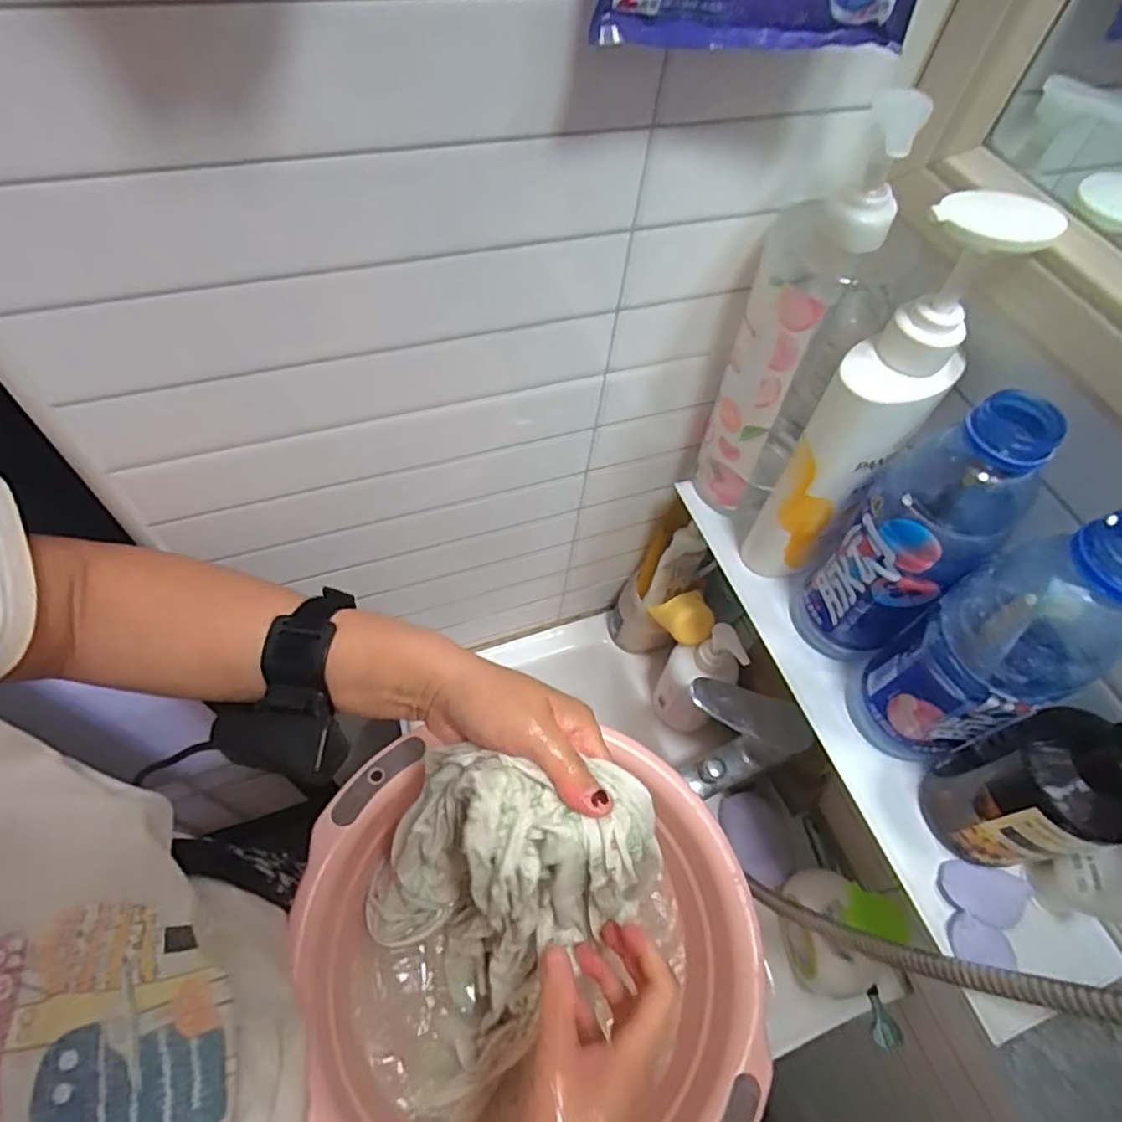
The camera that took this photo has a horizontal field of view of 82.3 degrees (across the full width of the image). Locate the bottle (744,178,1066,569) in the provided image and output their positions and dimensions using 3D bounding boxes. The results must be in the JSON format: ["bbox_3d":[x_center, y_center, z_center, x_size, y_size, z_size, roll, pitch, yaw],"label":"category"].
[{"bbox_3d":[0.175,-0.076,0.379,0.050,0.256,0.051,35,61,17],"label":"bottle"}]

